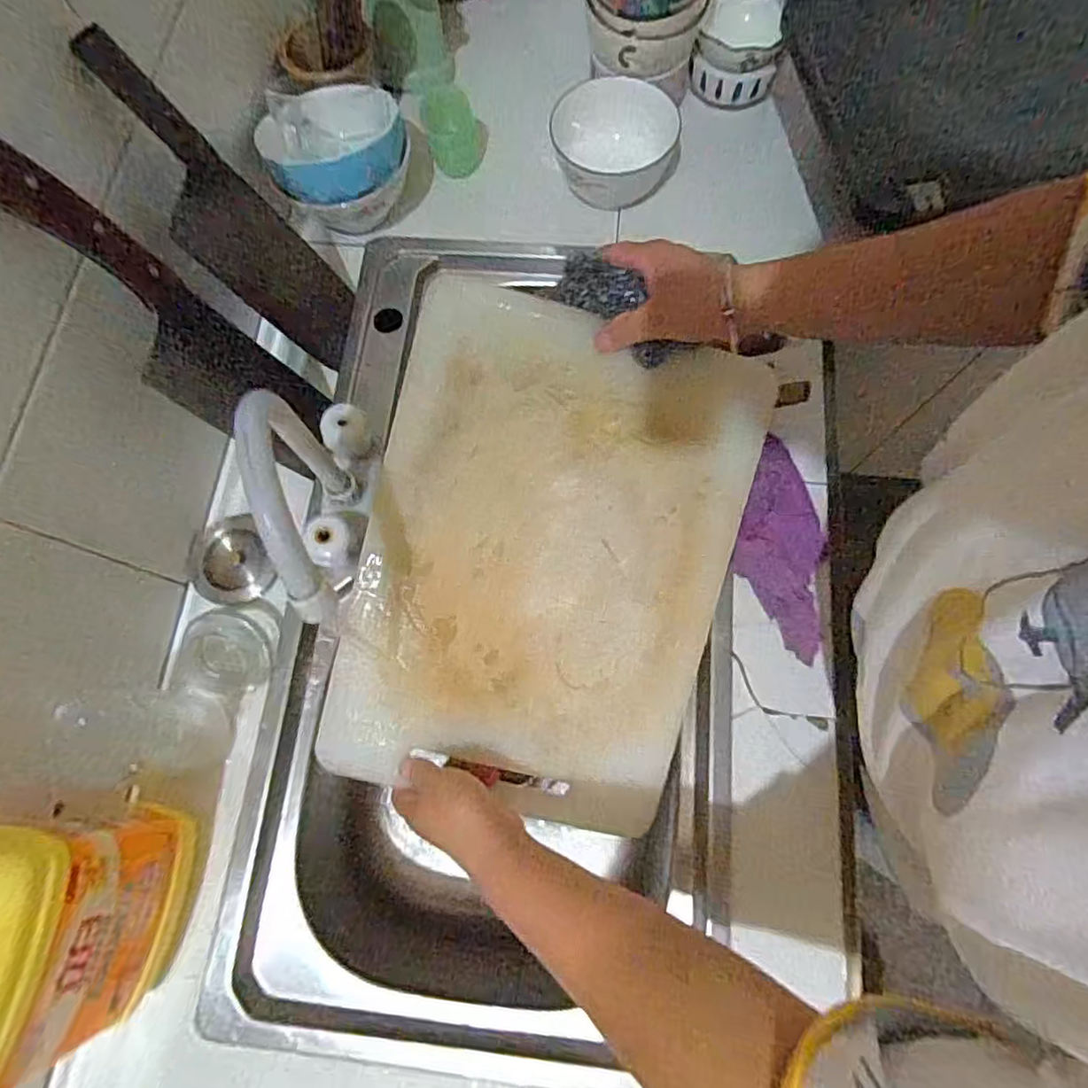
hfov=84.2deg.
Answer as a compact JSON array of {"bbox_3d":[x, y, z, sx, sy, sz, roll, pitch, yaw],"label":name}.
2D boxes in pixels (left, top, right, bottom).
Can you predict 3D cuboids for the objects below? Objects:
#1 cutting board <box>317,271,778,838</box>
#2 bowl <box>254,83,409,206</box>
[{"bbox_3d":[0.000,0.018,0.471,0.276,0.017,0.384,15,94,-4],"label":"cutting board"},{"bbox_3d":[-0.209,-0.404,0.606,0.139,0.074,0.114,-22,74,-5],"label":"bowl"}]

